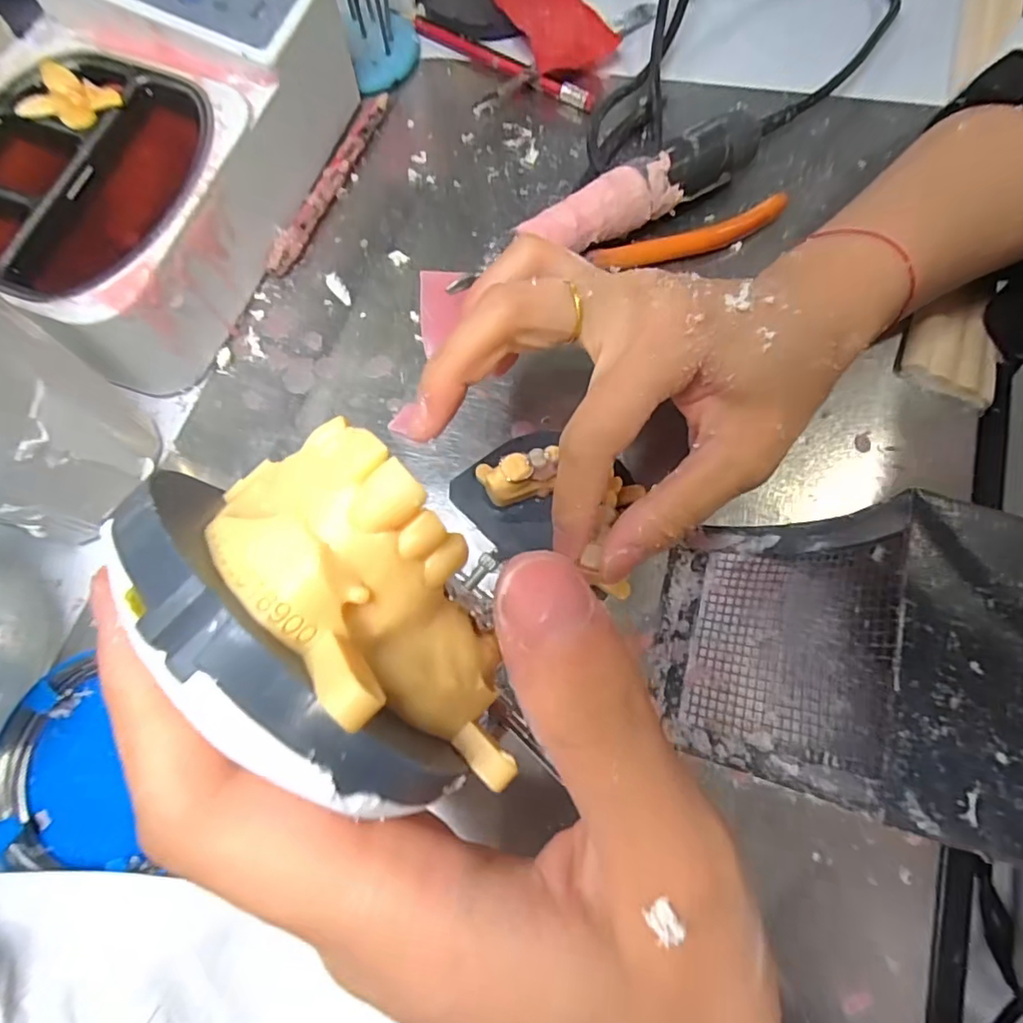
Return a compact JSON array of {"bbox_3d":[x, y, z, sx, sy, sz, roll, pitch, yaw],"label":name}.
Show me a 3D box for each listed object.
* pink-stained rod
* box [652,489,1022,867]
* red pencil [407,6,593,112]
[{"bbox_3d":[-0.086,-0.158,0.272,0.009,0.009,0.110,21,73,5],"label":"pink-stained rod"},{"bbox_3d":[0.118,0.049,0.176,0.123,0.089,0.083,15,73,3],"label":"box"},{"bbox_3d":[-0.007,-0.238,0.302,0.114,0.009,0.010,33,75,8],"label":"red pencil"}]

